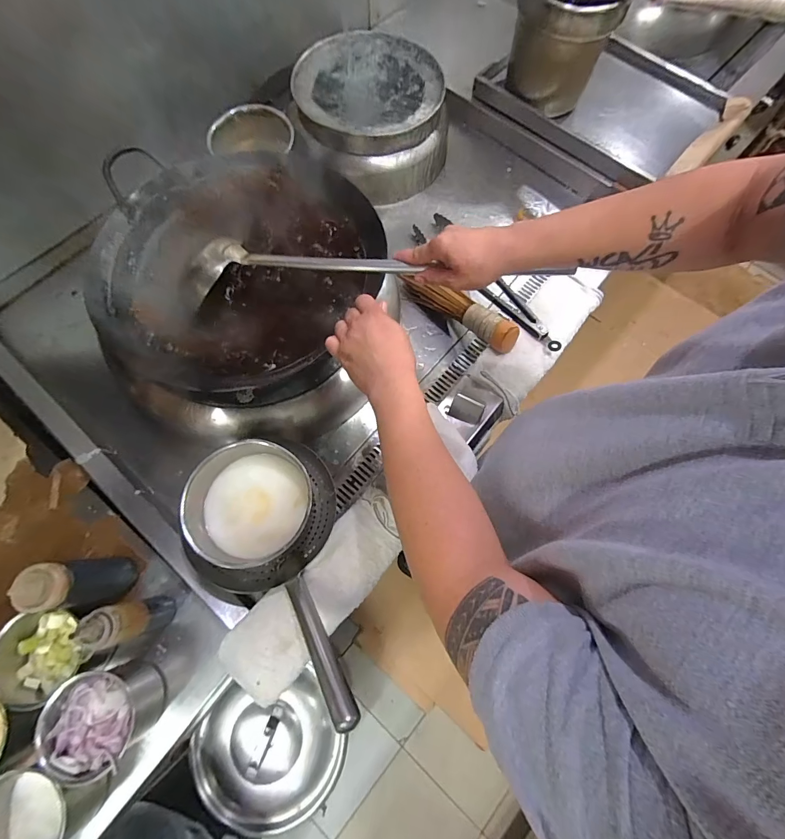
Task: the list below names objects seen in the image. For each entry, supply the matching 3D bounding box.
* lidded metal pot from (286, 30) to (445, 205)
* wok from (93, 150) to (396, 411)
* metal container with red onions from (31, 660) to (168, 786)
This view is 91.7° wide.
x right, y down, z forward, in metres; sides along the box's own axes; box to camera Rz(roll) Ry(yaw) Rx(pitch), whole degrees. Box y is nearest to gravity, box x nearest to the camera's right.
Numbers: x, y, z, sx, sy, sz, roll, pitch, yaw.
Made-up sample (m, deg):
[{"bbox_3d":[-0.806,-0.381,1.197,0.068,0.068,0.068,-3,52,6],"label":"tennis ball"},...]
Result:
[{"bbox_3d":[-0.043,-0.667,0.852,0.315,0.147,0.298,0,71,0],"label":"lidded metal pot"},{"bbox_3d":[-0.238,-0.251,0.623,0.423,0.135,0.409,0,71,0],"label":"wok"},{"bbox_3d":[-0.384,0.399,0.521,0.098,0.122,0.110,-20,72,-7],"label":"metal container with red onions"}]

